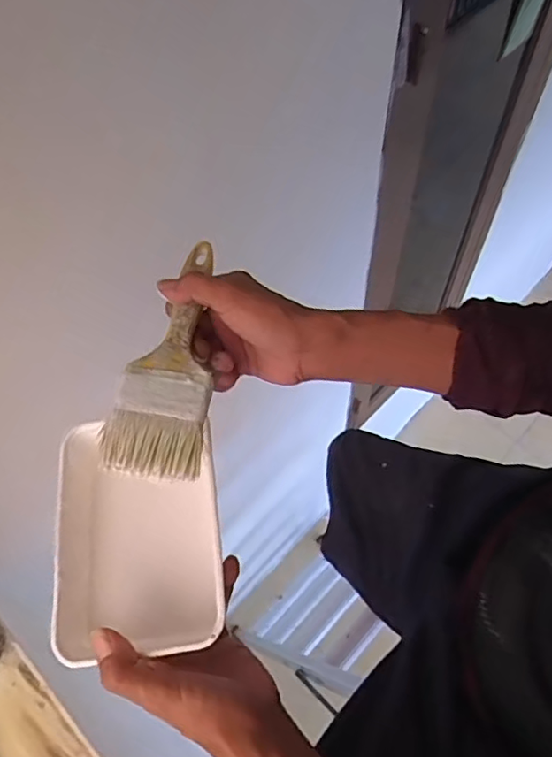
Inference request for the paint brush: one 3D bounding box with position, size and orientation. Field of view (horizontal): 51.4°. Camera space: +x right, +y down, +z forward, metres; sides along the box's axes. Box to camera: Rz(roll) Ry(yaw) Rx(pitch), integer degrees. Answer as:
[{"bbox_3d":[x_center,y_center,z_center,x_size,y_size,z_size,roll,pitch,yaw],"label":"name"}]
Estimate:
[{"bbox_3d":[-0.071,-0.023,0.413,0.062,0.015,0.195,5,58,5],"label":"paint brush"}]

